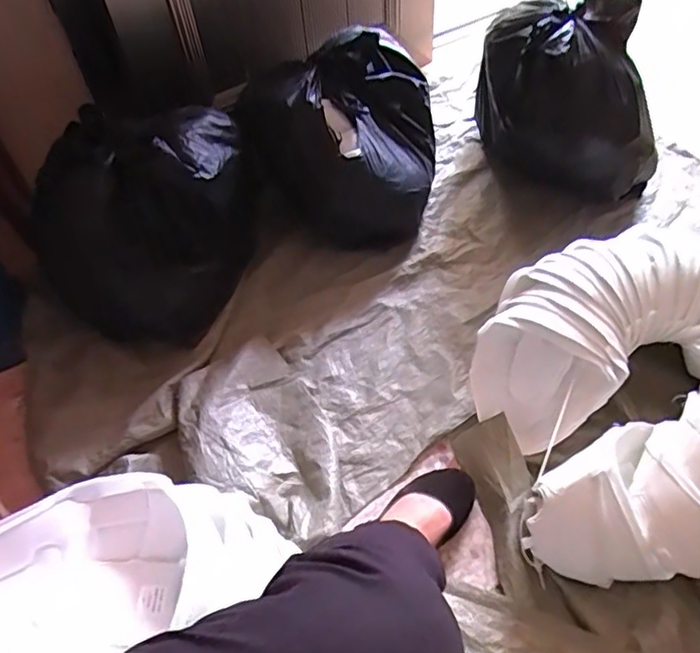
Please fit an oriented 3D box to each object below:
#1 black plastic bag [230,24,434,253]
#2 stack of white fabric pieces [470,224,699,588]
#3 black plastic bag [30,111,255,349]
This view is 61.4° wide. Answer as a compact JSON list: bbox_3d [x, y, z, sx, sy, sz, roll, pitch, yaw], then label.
[{"bbox_3d":[-0.019,-0.338,1.112,0.359,0.284,0.298,-3,52,4],"label":"black plastic bag"},{"bbox_3d":[0.426,0.082,0.823,0.456,0.149,0.474,-9,52,-1],"label":"stack of white fabric pieces"},{"bbox_3d":[-0.313,-0.166,0.967,0.353,0.323,0.225,-28,55,-15],"label":"black plastic bag"}]

